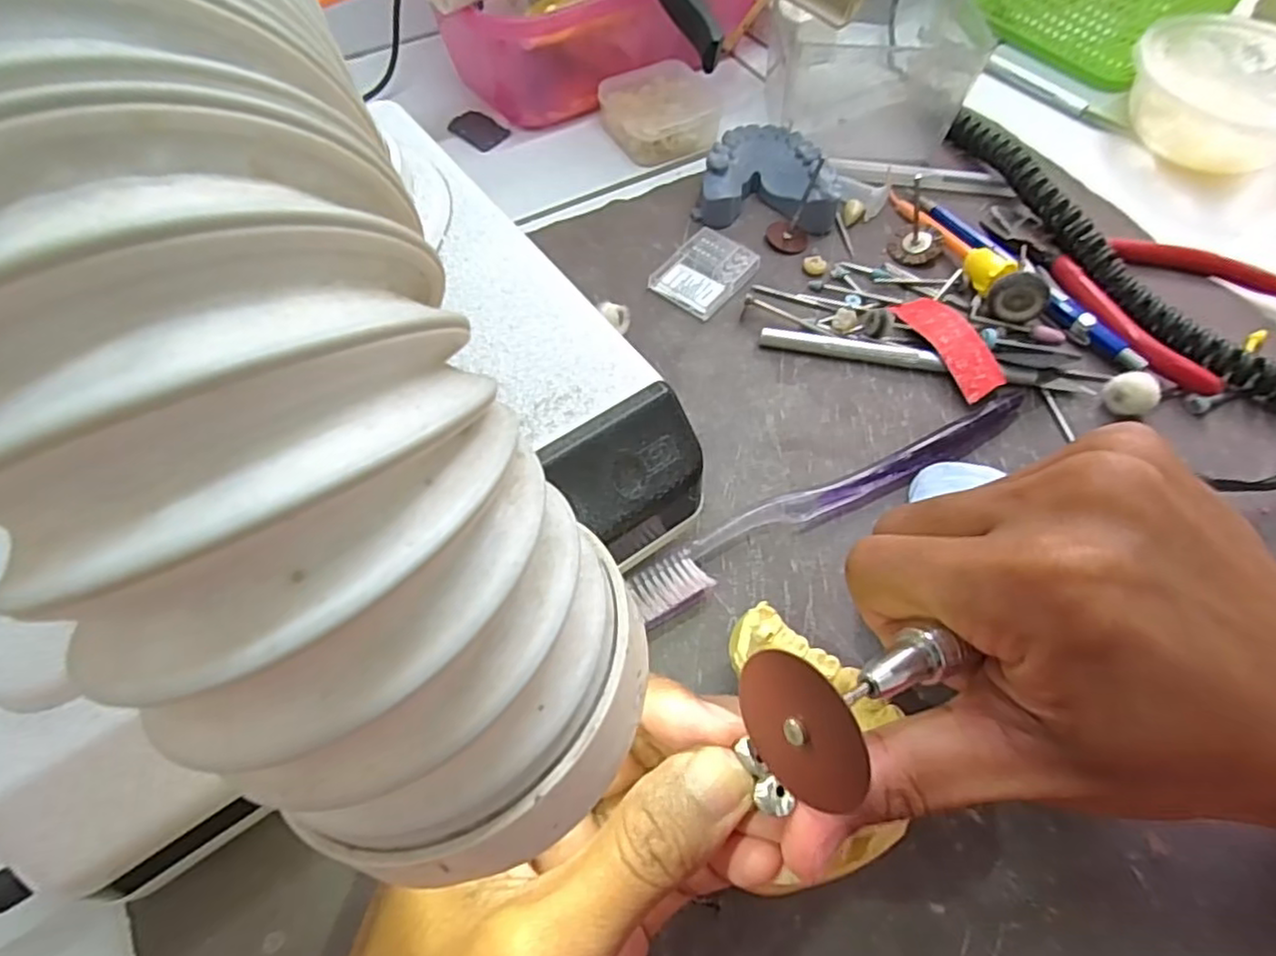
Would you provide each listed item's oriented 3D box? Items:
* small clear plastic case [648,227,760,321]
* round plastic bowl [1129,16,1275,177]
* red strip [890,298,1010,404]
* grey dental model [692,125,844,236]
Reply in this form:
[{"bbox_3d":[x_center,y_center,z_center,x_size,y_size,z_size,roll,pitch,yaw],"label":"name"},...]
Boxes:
[{"bbox_3d":[0.032,-0.097,0.313,0.036,0.007,0.046,38,67,18],"label":"small clear plastic case"},{"bbox_3d":[0.318,-0.200,0.361,0.089,0.046,0.097,0,61,-1],"label":"round plastic bowl"},{"bbox_3d":[0.135,-0.059,0.289,0.020,0.012,0.057,-21,63,-12],"label":"red strip"},{"bbox_3d":[0.066,-0.150,0.334,0.066,0.022,0.054,8,61,3],"label":"grey dental model"}]

